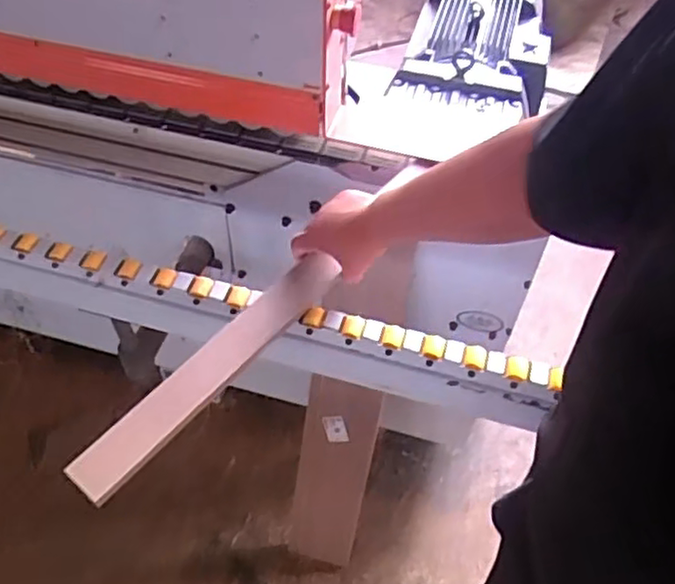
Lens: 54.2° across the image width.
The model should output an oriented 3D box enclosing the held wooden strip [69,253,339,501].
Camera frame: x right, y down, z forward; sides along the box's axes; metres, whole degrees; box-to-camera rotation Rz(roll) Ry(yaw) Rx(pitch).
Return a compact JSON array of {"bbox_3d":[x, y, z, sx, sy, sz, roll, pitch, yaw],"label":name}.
[{"bbox_3d":[-0.139,0.083,0.757,0.060,0.017,0.371,36,60,14],"label":"held wooden strip"}]

